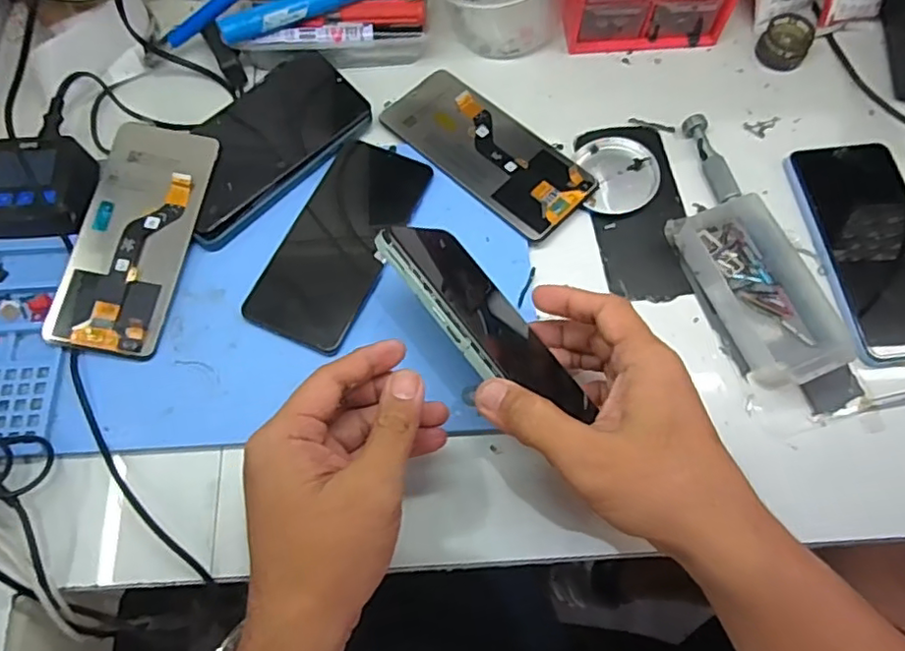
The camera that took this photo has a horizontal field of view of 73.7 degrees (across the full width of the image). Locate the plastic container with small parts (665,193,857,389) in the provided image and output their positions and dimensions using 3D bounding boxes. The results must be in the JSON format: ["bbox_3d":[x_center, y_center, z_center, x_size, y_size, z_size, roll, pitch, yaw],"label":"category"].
[{"bbox_3d":[0.202,-0.027,0.400,0.059,0.033,0.135,-20,69,-7],"label":"plastic container with small parts"}]

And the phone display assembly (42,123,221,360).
[{"bbox_3d":[-0.215,-0.061,0.409,0.070,0.008,0.163,13,76,-5],"label":"phone display assembly"}]

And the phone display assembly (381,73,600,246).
[{"bbox_3d":[0.024,-0.133,0.454,0.165,0.005,0.069,41,73,18],"label":"phone display assembly"}]

